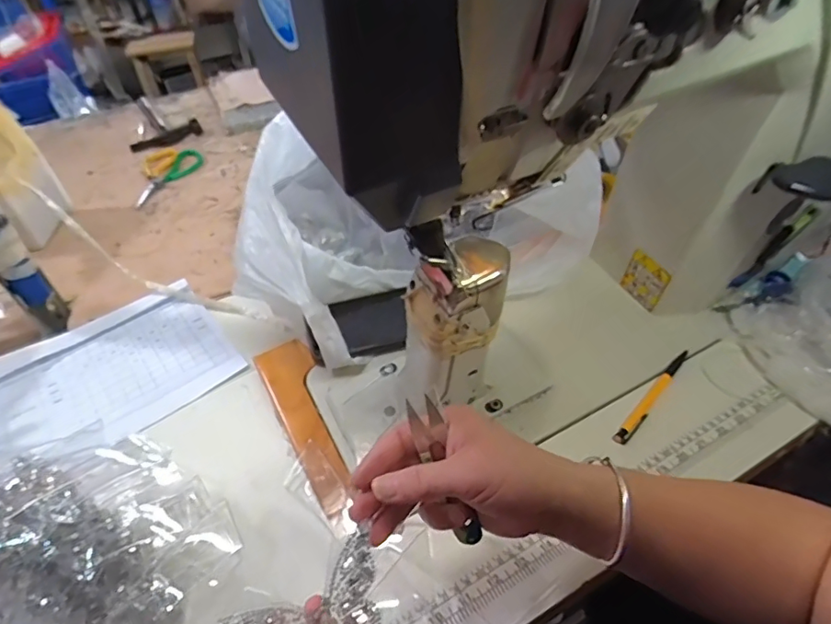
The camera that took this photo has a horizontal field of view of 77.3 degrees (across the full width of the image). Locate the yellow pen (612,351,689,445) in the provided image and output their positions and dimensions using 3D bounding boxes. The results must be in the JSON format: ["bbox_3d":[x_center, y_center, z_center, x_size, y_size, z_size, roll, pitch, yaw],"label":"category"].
[{"bbox_3d":[0.239,0.080,0.515,0.013,0.015,0.144,32,54,31],"label":"yellow pen"}]

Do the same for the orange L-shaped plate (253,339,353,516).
[{"bbox_3d":[-0.102,0.102,0.502,0.053,0.008,0.186,-27,55,-13],"label":"orange L-shaped plate"}]

